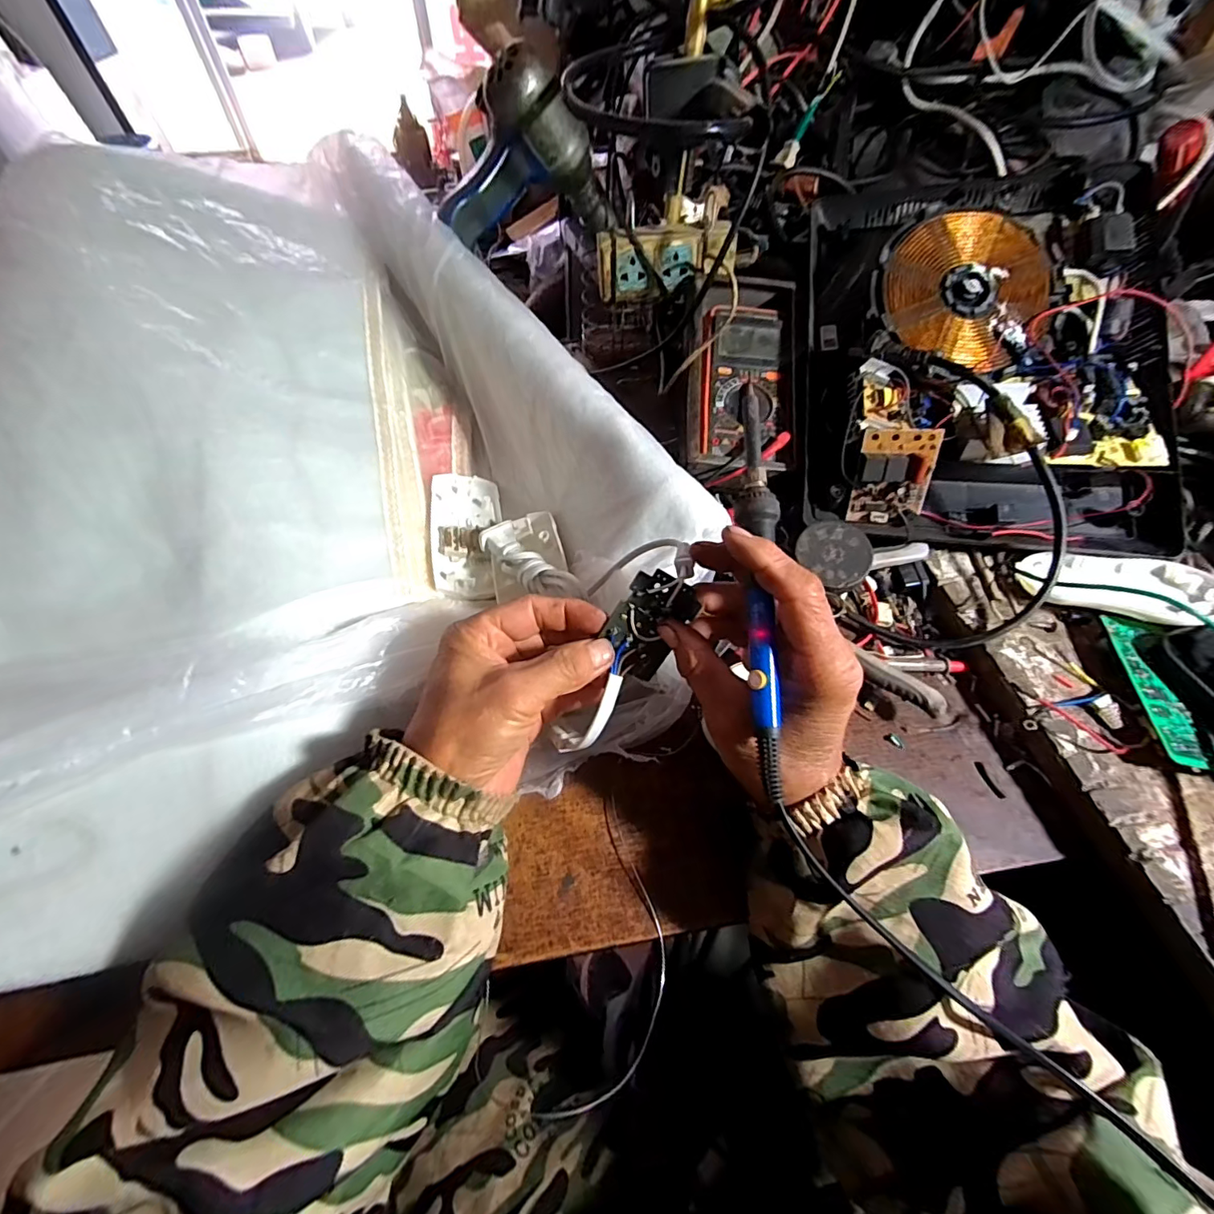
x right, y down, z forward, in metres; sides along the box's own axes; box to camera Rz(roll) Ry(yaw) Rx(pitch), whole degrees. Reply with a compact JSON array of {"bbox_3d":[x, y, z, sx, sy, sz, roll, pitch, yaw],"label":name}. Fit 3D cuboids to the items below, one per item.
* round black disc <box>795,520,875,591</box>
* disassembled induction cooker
[{"bbox_3d":[0.181,-0.044,0.404,0.049,0.006,0.058,-36,70,-3],"label":"round black disc"},{"bbox_3d":[0.325,-0.228,0.441,0.294,0.093,0.364,3,78,7],"label":"disassembled induction cooker"}]

